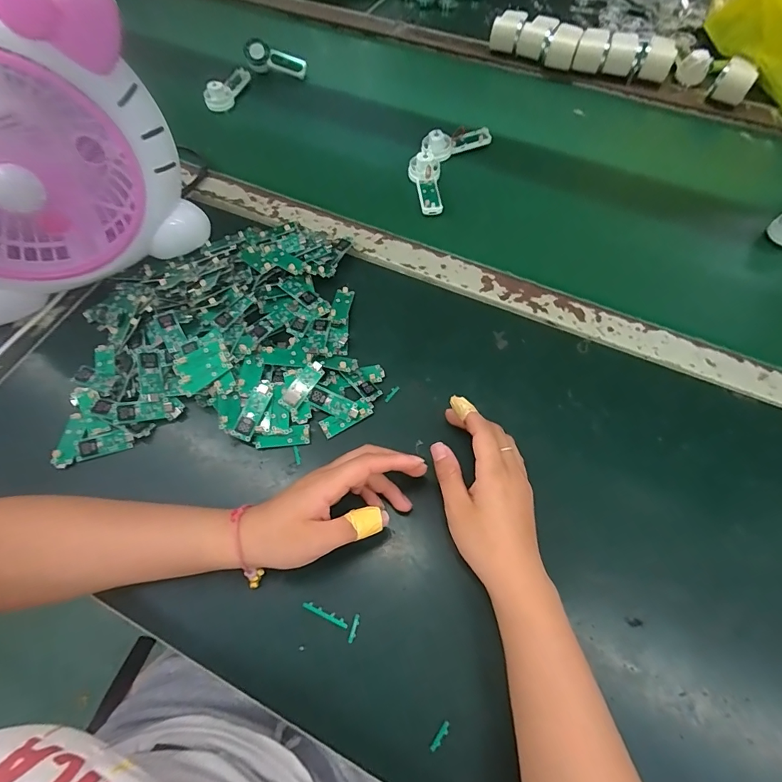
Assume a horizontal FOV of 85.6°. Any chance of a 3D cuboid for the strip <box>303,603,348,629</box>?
[{"bbox_3d":[-0.050,0.170,0.322,0.037,0.004,0.005,21,67,11],"label":"strip"}]

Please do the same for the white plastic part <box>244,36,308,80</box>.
[{"bbox_3d":[-0.179,-0.512,0.657,0.094,0.043,0.021,2,60,-24],"label":"white plastic part"}]

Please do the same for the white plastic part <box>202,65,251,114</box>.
[{"bbox_3d":[-0.244,-0.455,0.631,0.018,0.039,0.098,23,67,11],"label":"white plastic part"}]

